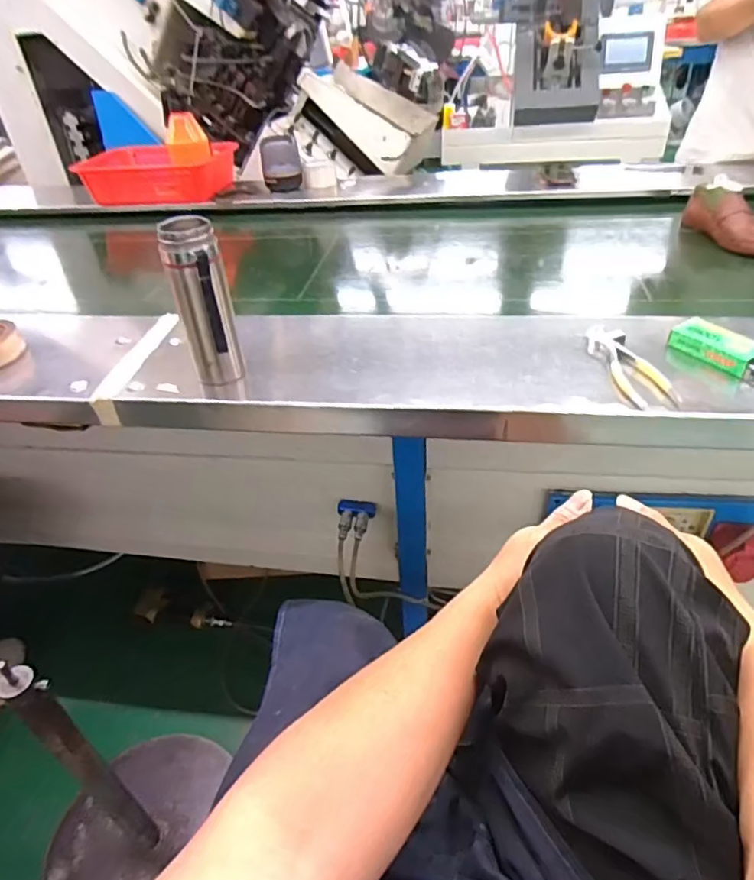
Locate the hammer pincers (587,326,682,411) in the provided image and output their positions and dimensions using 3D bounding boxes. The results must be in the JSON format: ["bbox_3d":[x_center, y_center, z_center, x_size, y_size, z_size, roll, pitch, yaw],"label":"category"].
[{"bbox_3d":[0.321,-0.101,0.724,0.058,0.021,0.190,-5,38,0],"label":"hammer pincers"}]

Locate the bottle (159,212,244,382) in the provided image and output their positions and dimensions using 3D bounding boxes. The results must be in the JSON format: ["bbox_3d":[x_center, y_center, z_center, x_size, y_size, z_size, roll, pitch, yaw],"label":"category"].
[{"bbox_3d":[-0.216,-0.167,0.714,0.068,0.206,0.065,-14,39,-12],"label":"bottle"}]

